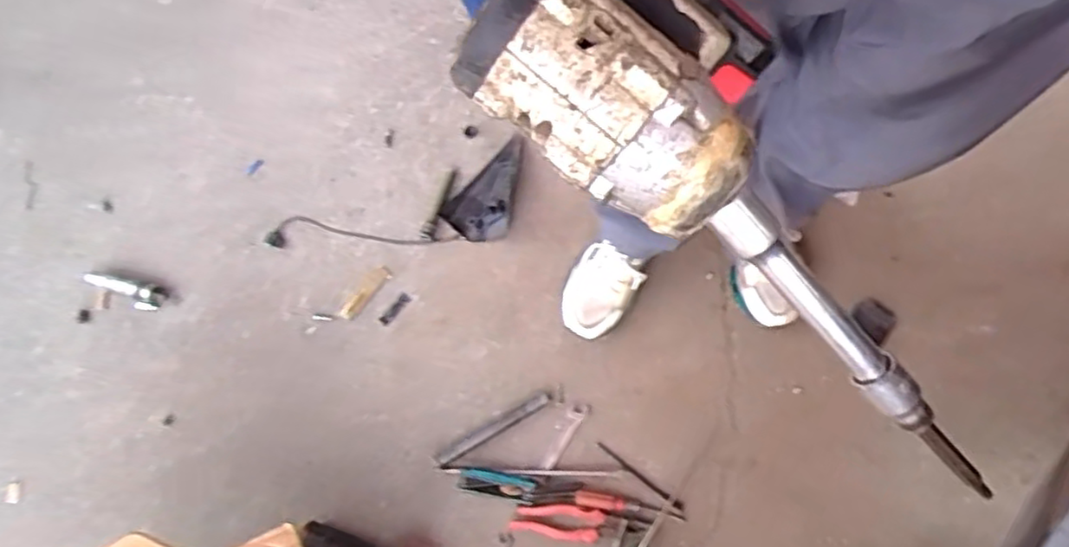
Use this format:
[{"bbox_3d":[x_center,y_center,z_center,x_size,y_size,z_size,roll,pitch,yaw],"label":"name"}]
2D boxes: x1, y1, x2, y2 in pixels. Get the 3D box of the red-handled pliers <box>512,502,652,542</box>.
[{"bbox_3d":[0.058,0.332,0.917,0.177,0.013,0.047,2,71,0],"label":"red-handled pliers"}]

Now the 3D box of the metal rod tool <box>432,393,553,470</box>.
[{"bbox_3d":[-0.060,0.225,0.998,0.184,0.013,0.020,-30,74,-10],"label":"metal rod tool"}]

